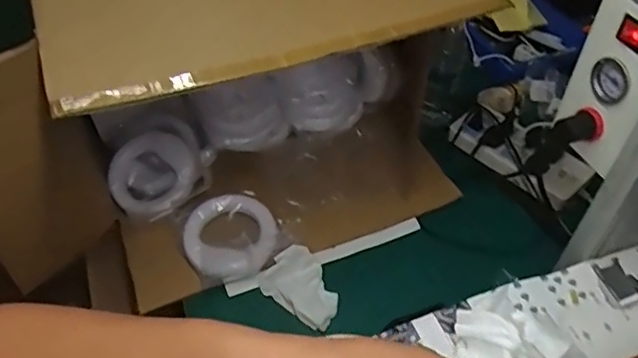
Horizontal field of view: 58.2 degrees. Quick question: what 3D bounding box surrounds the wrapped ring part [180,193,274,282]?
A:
[{"bbox_3d":[-0.127,0.085,0.838,0.130,0.040,0.130,0,48,0],"label":"wrapped ring part"}]

